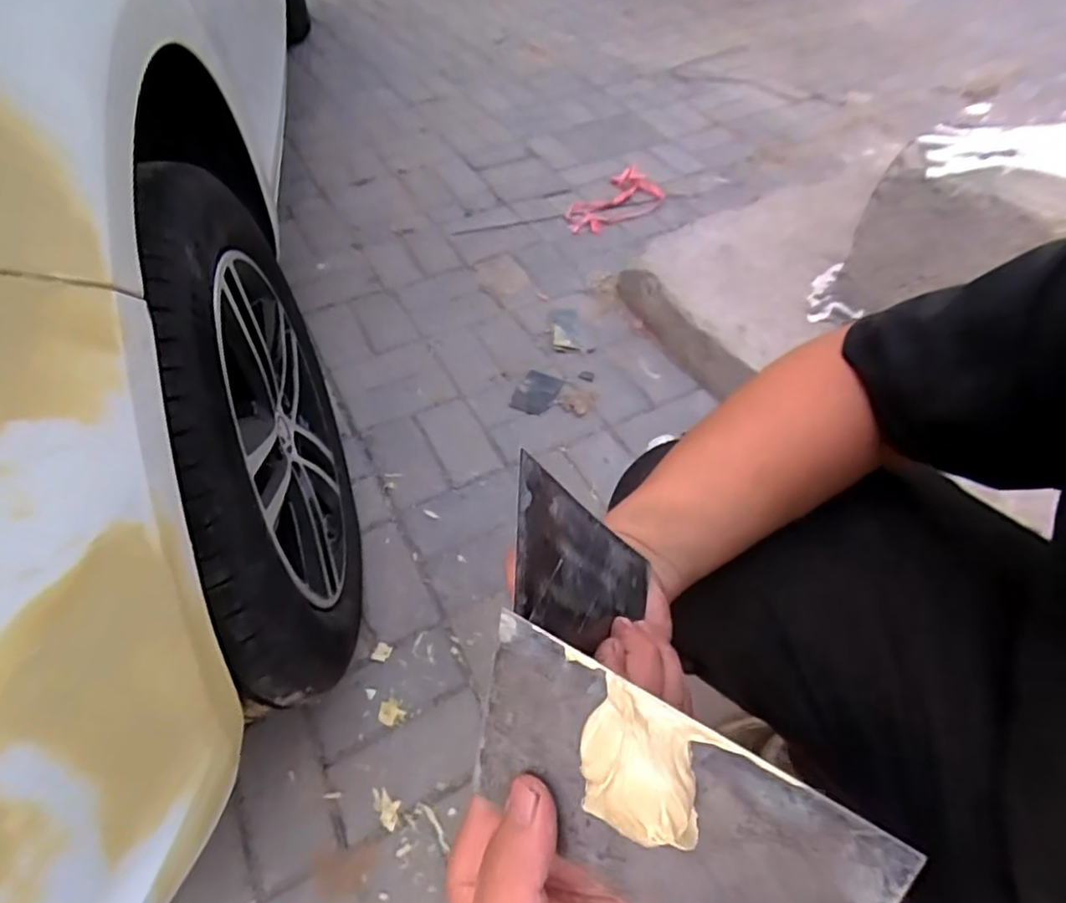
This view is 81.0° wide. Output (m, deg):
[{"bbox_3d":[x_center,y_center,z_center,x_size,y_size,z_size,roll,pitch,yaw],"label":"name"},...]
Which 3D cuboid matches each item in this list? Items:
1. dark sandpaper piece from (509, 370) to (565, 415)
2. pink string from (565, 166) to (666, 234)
[{"bbox_3d":[0.006,-0.108,1.147,0.071,0.004,0.098,25,60,12],"label":"dark sandpaper piece"},{"bbox_3d":[0.211,-0.631,1.576,0.168,0.030,0.314,32,58,23],"label":"pink string"}]

